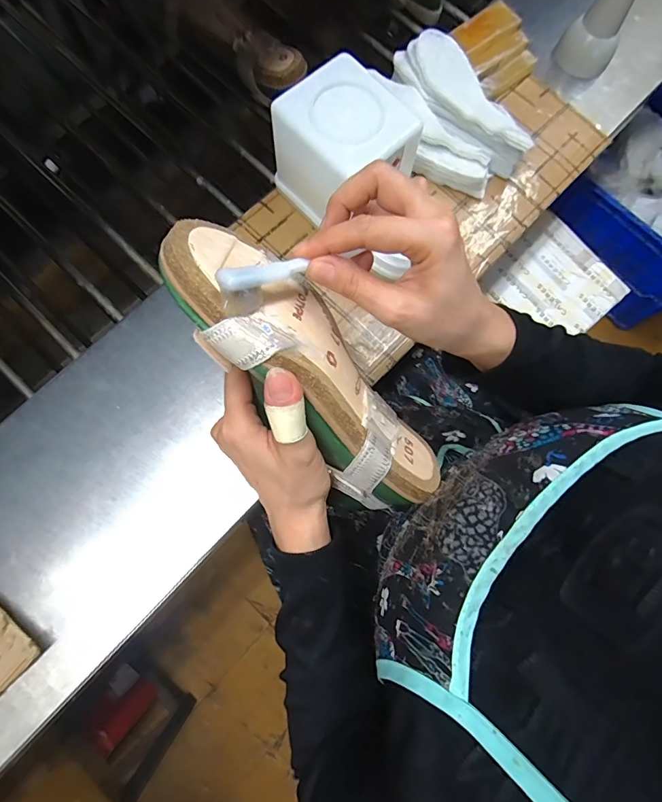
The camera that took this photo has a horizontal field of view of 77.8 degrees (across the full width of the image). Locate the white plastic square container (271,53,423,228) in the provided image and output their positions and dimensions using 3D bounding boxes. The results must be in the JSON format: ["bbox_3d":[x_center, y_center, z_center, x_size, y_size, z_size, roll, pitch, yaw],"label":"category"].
[{"bbox_3d":[0.012,-0.235,0.407,0.106,0.106,0.118,-40,82,-9],"label":"white plastic square container"}]

